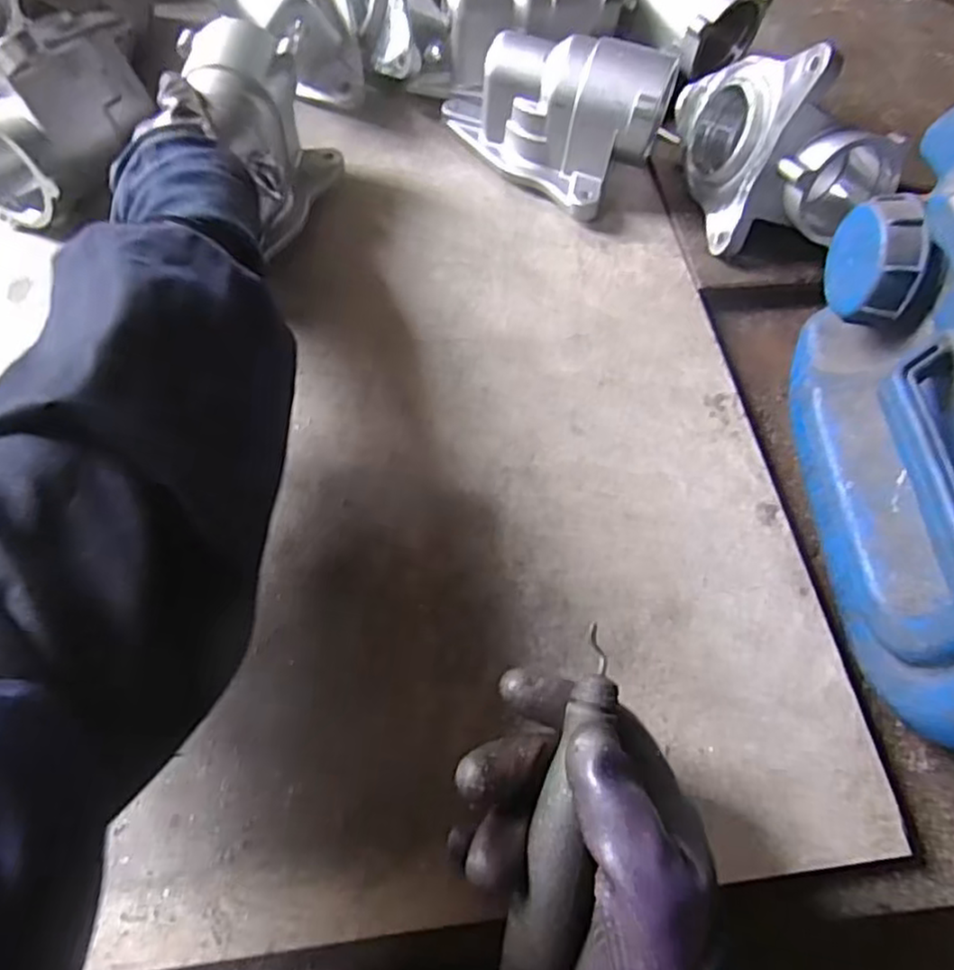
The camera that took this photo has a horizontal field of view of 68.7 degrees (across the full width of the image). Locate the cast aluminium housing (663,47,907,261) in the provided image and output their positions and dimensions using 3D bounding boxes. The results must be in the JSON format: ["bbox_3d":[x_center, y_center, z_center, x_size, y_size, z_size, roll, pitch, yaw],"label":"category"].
[{"bbox_3d":[0.228,-0.267,0.523,0.109,0.121,0.170,-6,62,-7],"label":"cast aluminium housing"}]

